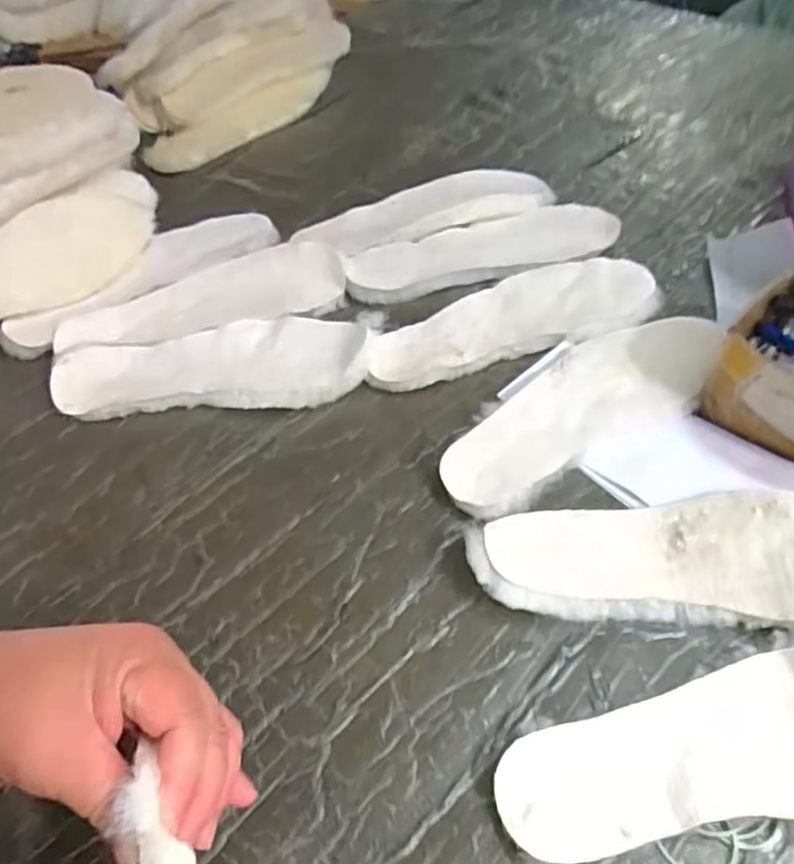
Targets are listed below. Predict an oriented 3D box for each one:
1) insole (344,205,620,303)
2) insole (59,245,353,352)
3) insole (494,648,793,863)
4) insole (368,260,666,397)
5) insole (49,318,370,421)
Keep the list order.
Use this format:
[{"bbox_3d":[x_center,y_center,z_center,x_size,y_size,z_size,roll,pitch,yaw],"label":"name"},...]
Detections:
[{"bbox_3d":[0.084,-0.178,0.670,0.272,0.020,0.078,-15,51,-8],"label":"insole"},{"bbox_3d":[-0.183,-0.127,0.642,0.260,0.036,0.094,-14,51,-7],"label":"insole"},{"bbox_3d":[0.177,0.169,0.351,0.238,0.067,0.089,-15,51,-8],"label":"insole"},{"bbox_3d":[0.104,-0.103,0.607,0.271,0.016,0.093,-15,54,-5],"label":"insole"},{"bbox_3d":[-0.161,-0.061,0.587,0.265,0.021,0.095,-4,57,1],"label":"insole"}]

